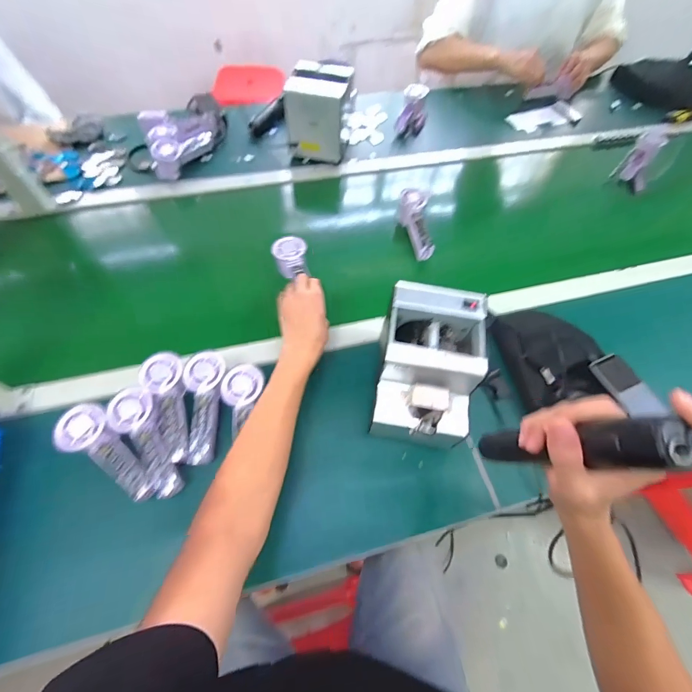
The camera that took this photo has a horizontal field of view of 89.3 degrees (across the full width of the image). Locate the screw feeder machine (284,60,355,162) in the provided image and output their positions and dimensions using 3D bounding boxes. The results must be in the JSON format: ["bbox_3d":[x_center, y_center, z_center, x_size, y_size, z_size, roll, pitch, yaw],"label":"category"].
[{"bbox_3d":[-0.060,-0.531,0.809,0.137,0.153,0.142,5,59,0],"label":"screw feeder machine"}]

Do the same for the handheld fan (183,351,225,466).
[{"bbox_3d":[-0.198,0.084,0.487,0.051,0.028,0.150,-3,76,-5],"label":"handheld fan"}]

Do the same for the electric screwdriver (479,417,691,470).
[{"bbox_3d":[0.180,0.084,0.299,0.025,0.196,0.030,-36,85,-21],"label":"electric screwdriver"}]

